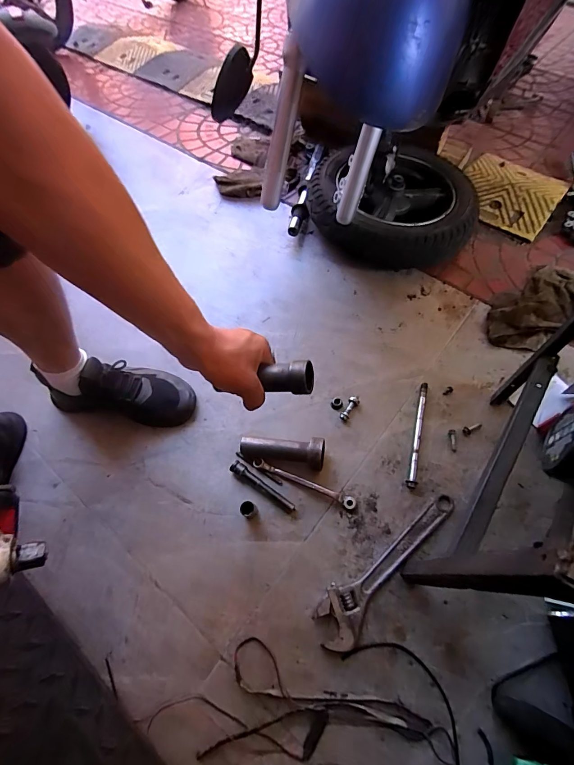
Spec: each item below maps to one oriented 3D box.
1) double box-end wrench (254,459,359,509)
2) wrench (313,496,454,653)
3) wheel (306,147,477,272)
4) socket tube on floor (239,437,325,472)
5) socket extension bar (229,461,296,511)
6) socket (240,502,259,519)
[{"bbox_3d":[0.027,0.169,0.613,0.183,0.013,0.017,22,63,11],"label":"double box-end wrench"},{"bbox_3d":[0.150,0.274,0.555,0.065,0.023,0.280,41,68,20],"label":"wrench"},{"bbox_3d":[0.247,-0.424,0.841,0.354,0.122,0.336,0,61,0],"label":"wheel"},{"bbox_3d":[-0.009,0.113,0.621,0.146,0.052,0.048,10,66,9],"label":"socket tube on floor"},{"bbox_3d":[-0.041,0.175,0.614,0.129,0.015,0.019,30,65,15],"label":"socket extension bar"},{"bbox_3d":[-0.061,0.208,0.587,0.025,0.046,0.021,0,65,5],"label":"socket"}]

